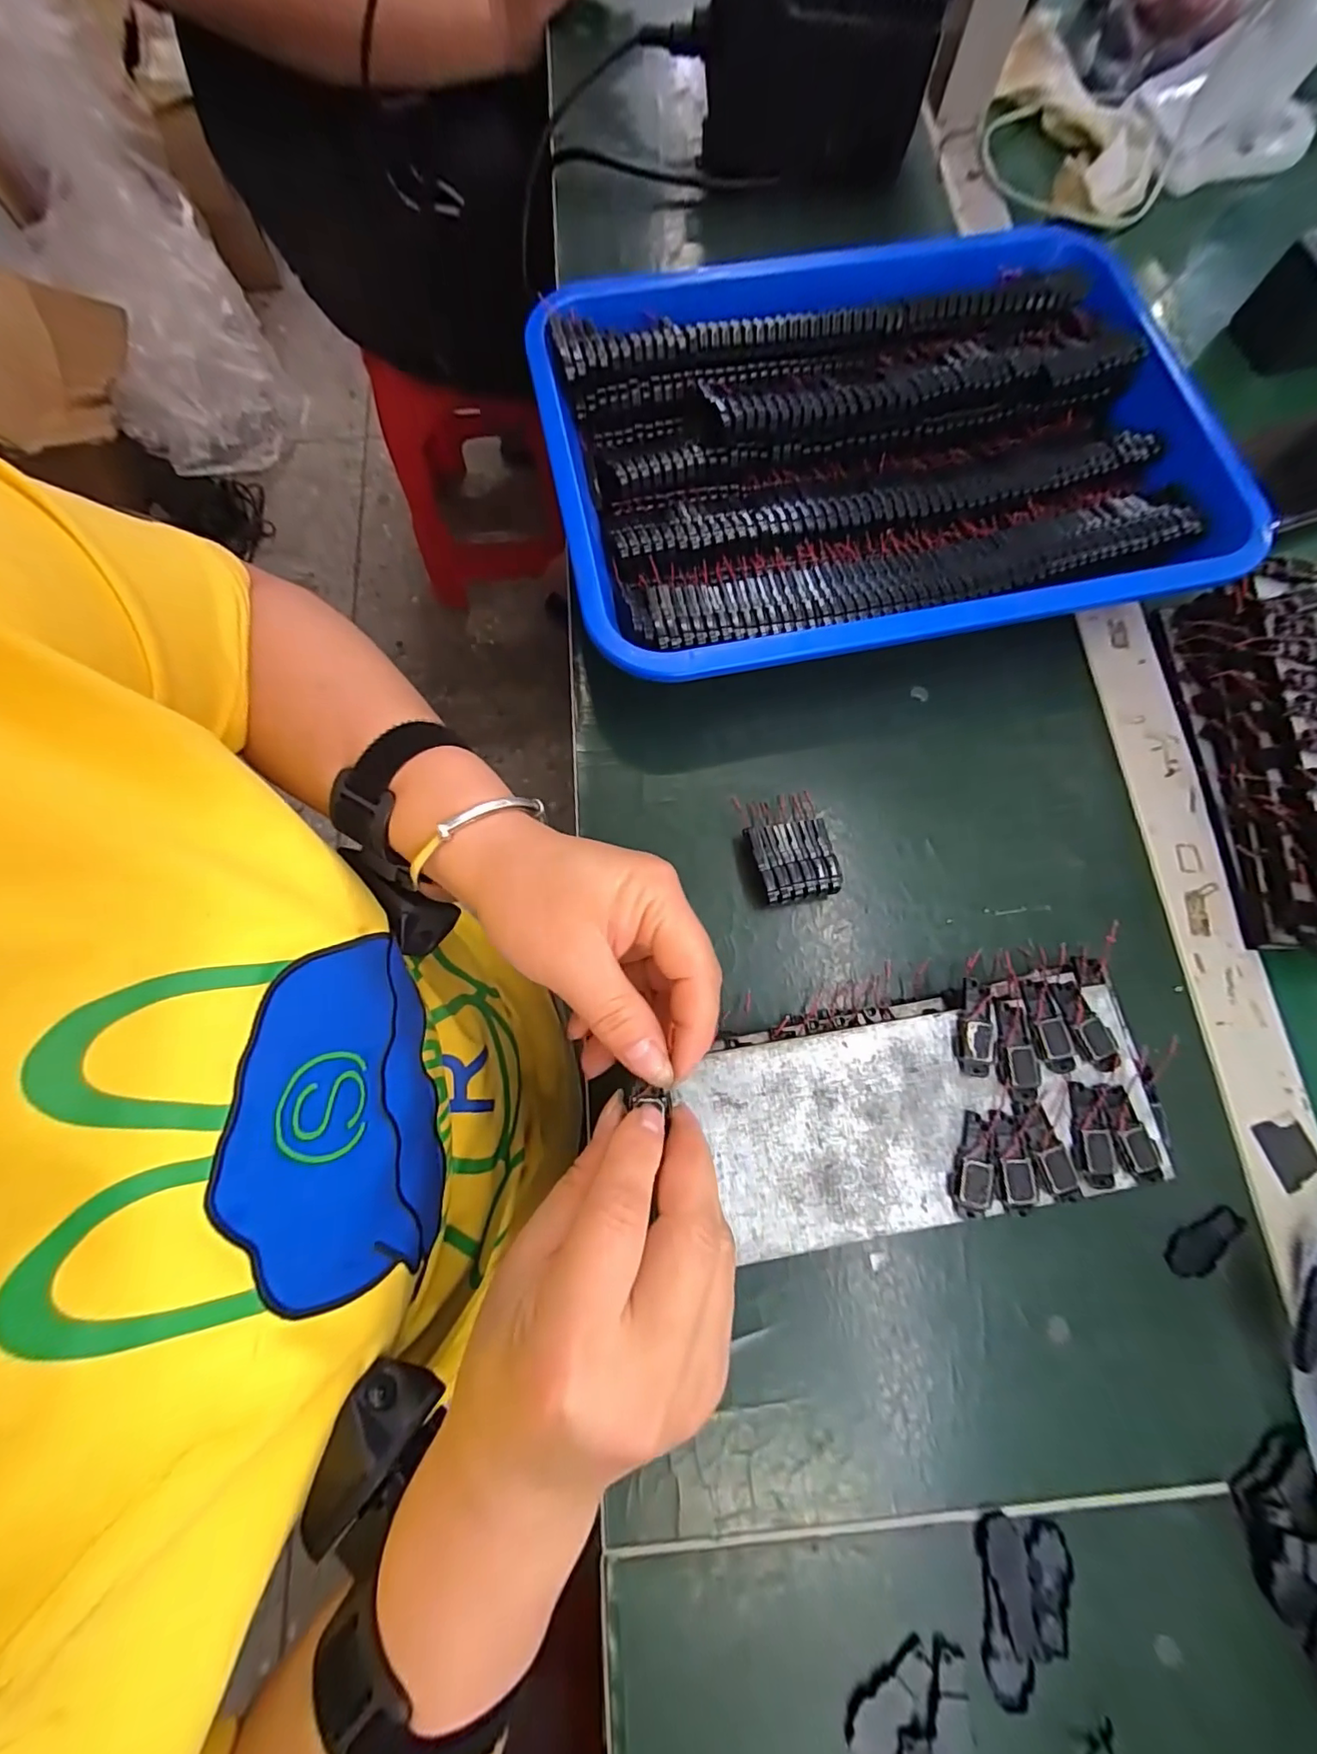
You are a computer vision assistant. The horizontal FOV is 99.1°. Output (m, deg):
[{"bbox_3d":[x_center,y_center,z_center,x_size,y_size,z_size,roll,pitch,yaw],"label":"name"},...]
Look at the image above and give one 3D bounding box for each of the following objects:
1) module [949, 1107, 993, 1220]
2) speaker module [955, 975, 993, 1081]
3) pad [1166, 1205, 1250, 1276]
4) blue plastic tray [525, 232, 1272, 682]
[{"bbox_3d":[0.127,0.116,0.225,0.014,0.006,0.039,18,77,5],"label":"module"},{"bbox_3d":[0.135,0.064,0.238,0.014,0.004,0.040,9,76,2],"label":"speaker module"},{"bbox_3d":[0.240,0.160,0.245,0.039,0.004,0.018,-26,77,-6],"label":"pad"},{"bbox_3d":[0.124,-0.238,0.319,0.365,0.052,0.262,-12,76,-3],"label":"blue plastic tray"}]

